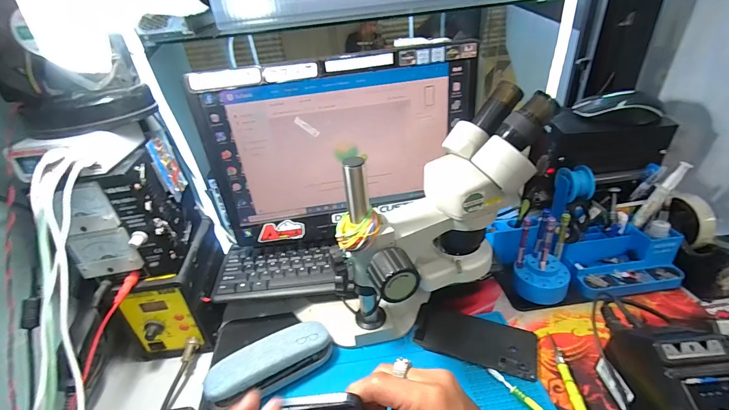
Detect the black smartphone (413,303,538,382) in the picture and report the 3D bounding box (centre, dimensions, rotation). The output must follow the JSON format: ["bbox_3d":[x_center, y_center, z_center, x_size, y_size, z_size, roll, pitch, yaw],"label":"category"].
[{"bbox_3d":[0.151,0.184,0.482,0.159,0.005,0.076,10,36,22],"label":"black smartphone"}]

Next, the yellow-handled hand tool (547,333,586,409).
[{"bbox_3d":[0.246,0.215,0.416,0.019,0.008,0.132,-3,33,3],"label":"yellow-handled hand tool"}]

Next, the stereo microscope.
[{"bbox_3d":[0.062,0.036,0.448,0.295,0.291,0.145,-18,35,-19],"label":"stereo microscope"}]

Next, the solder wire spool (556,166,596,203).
[{"bbox_3d":[0.321,-0.032,0.532,0.033,0.048,0.051,-9,33,-7],"label":"solder wire spool"}]

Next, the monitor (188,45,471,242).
[{"bbox_3d":[-0.031,-0.074,0.501,0.371,0.249,0.043,-9,33,-7],"label":"monitor"}]

